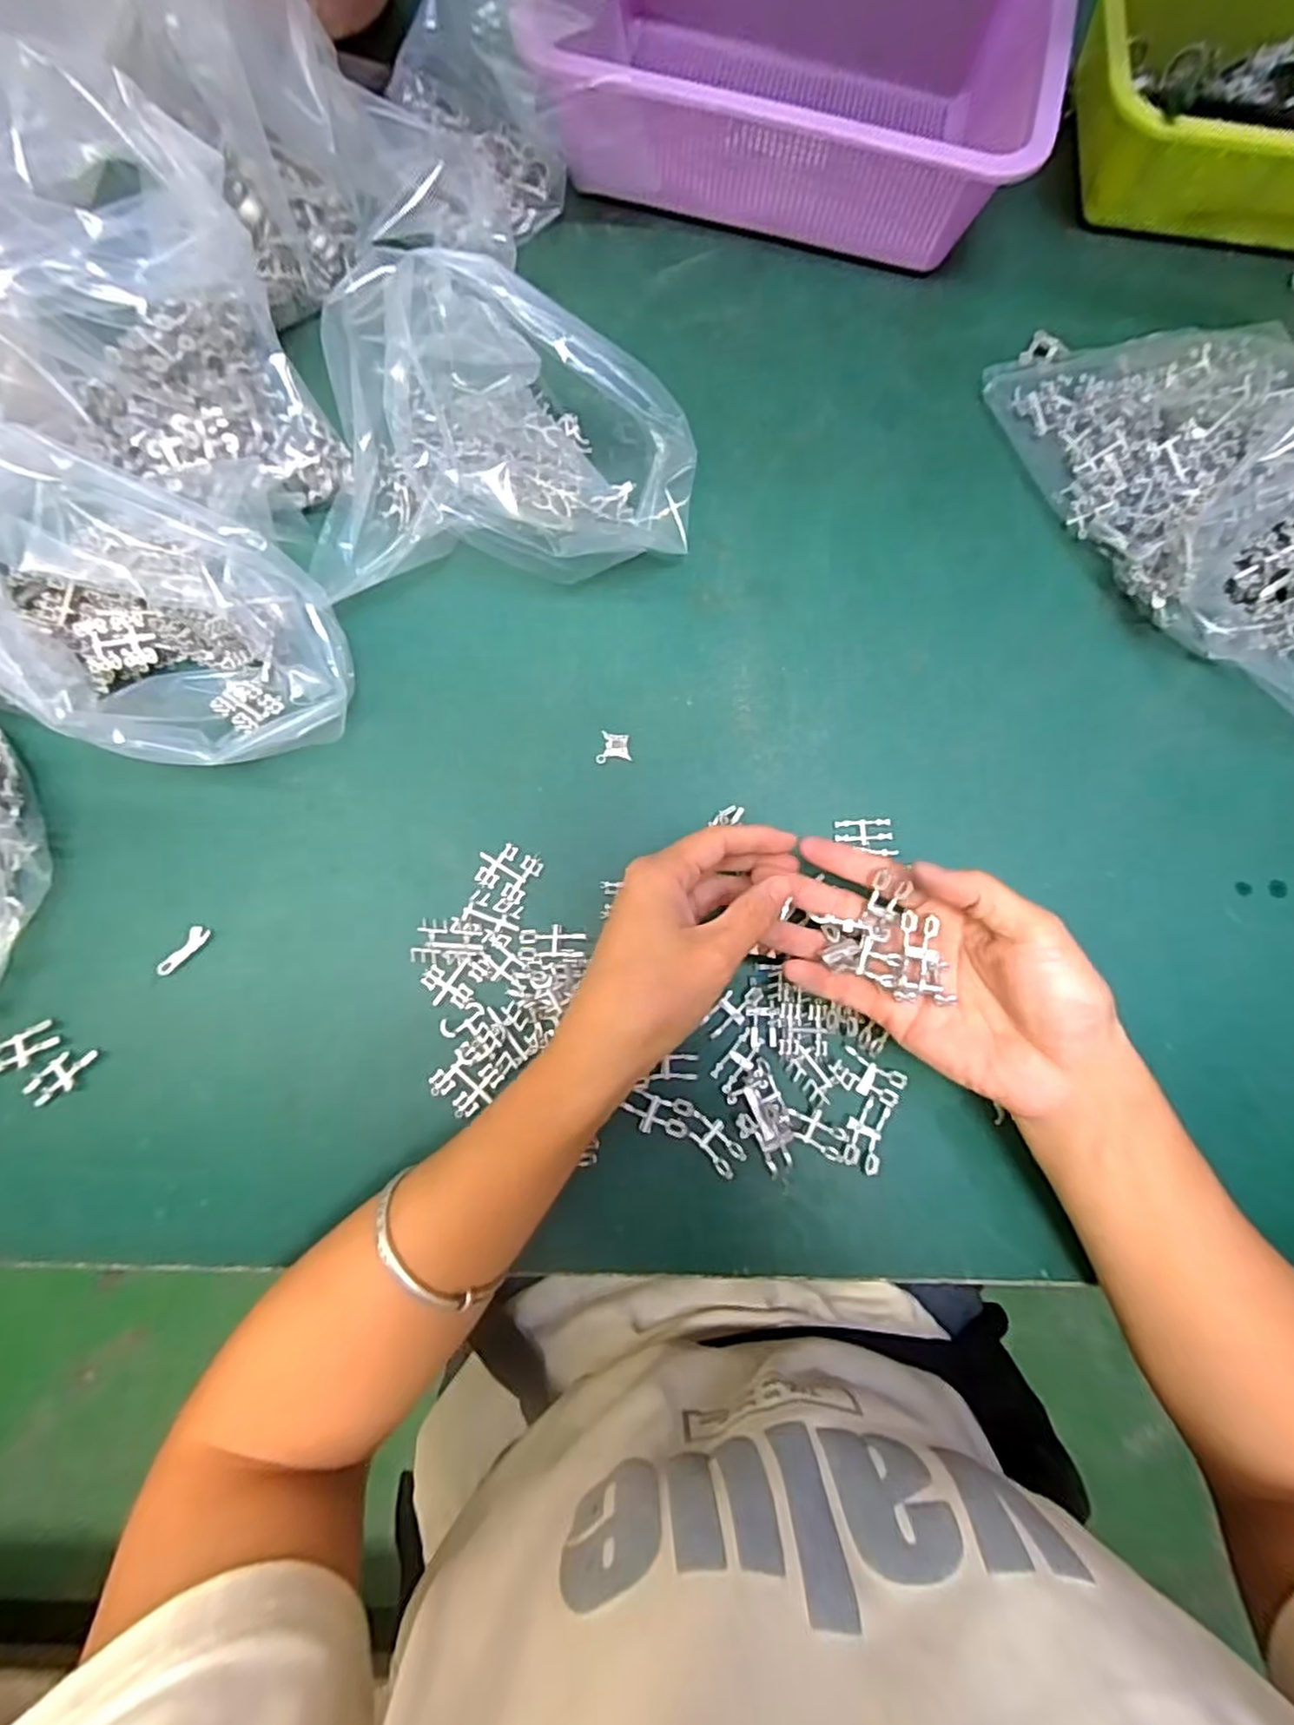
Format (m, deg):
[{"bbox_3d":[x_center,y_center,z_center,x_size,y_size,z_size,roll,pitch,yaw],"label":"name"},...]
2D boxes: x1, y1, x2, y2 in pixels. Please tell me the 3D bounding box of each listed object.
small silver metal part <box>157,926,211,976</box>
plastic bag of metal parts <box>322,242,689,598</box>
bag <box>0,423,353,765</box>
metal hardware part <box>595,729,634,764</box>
[{"bbox_3d":[-0.221,0.043,0.326,0.009,0.004,0.027,34,79,3],"label":"small silver metal part"},{"bbox_3d":[-0.073,-0.221,0.346,0.198,0.105,0.139,3,76,-3],"label":"plastic bag of metal parts"},{"bbox_3d":[-0.222,-0.114,0.308,0.149,0.122,0.119,44,78,7],"label":"bag"},{"bbox_3d":[-0.017,-0.061,0.362,0.019,0.004,0.018,5,79,-3],"label":"metal hardware part"}]

